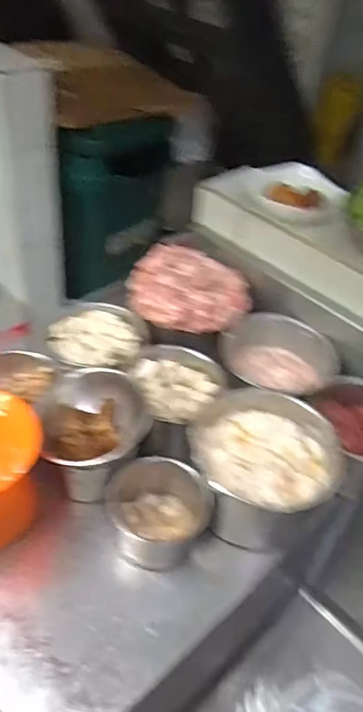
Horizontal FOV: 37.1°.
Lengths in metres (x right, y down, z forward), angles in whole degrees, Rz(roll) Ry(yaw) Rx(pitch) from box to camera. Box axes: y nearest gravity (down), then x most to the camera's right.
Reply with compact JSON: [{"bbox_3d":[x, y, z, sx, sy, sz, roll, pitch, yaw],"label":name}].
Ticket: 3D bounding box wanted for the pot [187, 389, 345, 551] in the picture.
[{"bbox_3d":[0.105,0.164,0.772,0.190,0.132,0.193,4,42,-4],"label":"pot"}]

